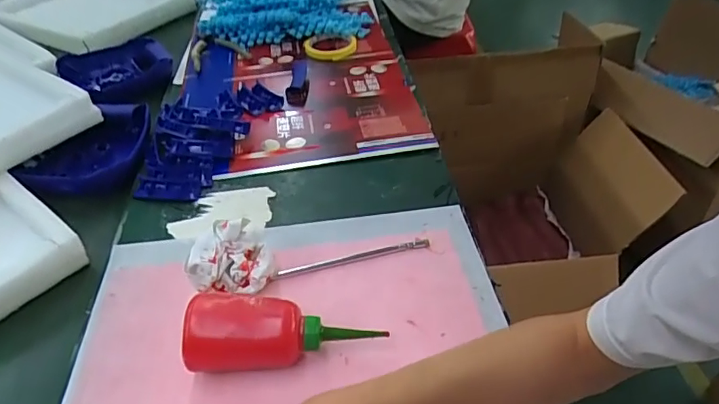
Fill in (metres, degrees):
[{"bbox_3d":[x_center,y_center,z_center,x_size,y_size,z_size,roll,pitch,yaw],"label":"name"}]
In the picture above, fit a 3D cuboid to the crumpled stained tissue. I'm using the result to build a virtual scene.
[{"bbox_3d":[-0.129,0.059,0.513,0.079,0.067,0.058,-20,43,-17],"label":"crumpled stained tissue"}]

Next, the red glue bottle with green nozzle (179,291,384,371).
[{"bbox_3d":[-0.067,0.115,0.449,0.162,0.061,0.051,-4,41,1],"label":"red glue bottle with green nozzle"}]

